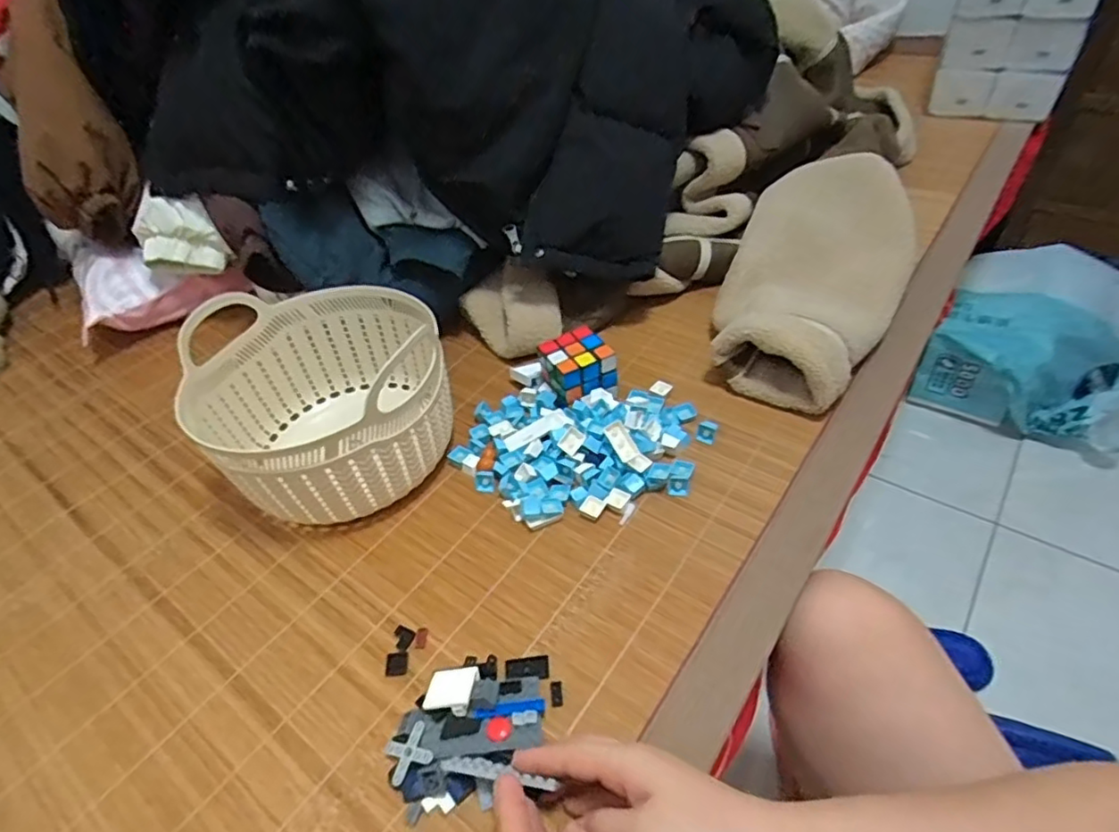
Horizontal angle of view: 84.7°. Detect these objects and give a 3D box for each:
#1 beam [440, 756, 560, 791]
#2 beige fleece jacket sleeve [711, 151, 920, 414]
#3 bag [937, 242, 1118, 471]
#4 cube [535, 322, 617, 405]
[{"bbox_3d":[-0.037,0.220,0.379,0.078,0.010,0.013,-4,41,27],"label":"beam"},{"bbox_3d":[0.289,-0.170,0.689,0.183,0.096,0.387,22,51,27],"label":"beige fleece jacket sleeve"},{"bbox_3d":[0.929,-0.115,1.118,0.431,0.212,0.320,16,48,23],"label":"bag"},{"bbox_3d":[0.019,-0.048,0.630,0.060,0.063,0.066,-22,46,-15],"label":"cube"}]

